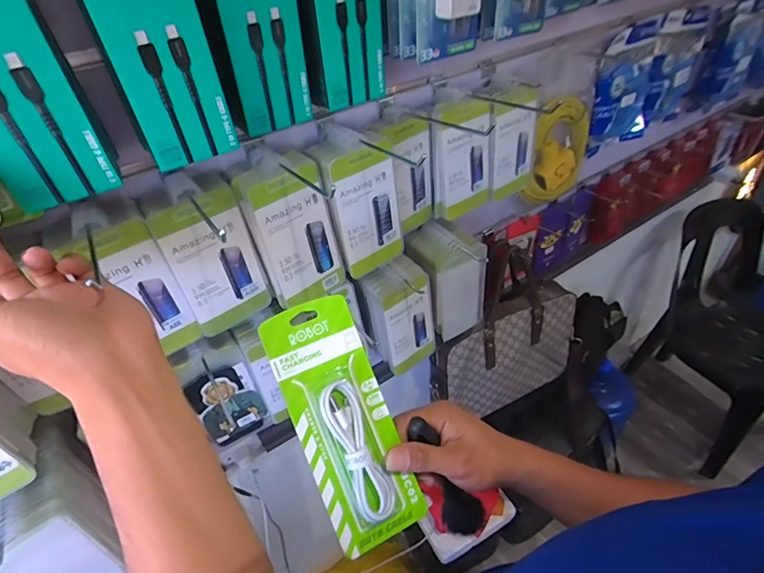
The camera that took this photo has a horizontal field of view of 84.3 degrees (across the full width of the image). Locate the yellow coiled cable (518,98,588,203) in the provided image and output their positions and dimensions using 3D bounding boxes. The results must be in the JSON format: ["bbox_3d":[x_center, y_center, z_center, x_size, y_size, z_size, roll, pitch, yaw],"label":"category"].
[{"bbox_3d":[0.335,-0.255,0.801,0.171,0.192,0.034,-34,47,-29],"label":"yellow coiled cable"}]

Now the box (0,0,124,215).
[{"bbox_3d":[-0.248,-0.138,0.282,0.073,0.166,0.023,-26,44,-21],"label":"box"}]

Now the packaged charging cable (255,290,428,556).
[{"bbox_3d":[-0.032,0.111,0.350,0.078,0.017,0.202,-21,86,-16],"label":"packaged charging cable"}]

